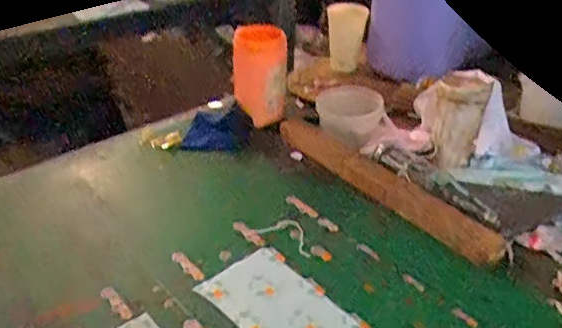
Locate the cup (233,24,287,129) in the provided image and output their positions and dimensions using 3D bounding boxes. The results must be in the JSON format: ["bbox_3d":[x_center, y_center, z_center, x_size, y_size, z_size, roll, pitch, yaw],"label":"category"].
[{"bbox_3d":[-0.039,-0.165,1.030,0.095,0.168,0.092,0,32,-1],"label":"cup"}]

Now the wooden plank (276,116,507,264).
[{"bbox_3d":[0.151,0.025,0.901,0.062,0.020,0.450,-23,39,-33],"label":"wooden plank"}]

